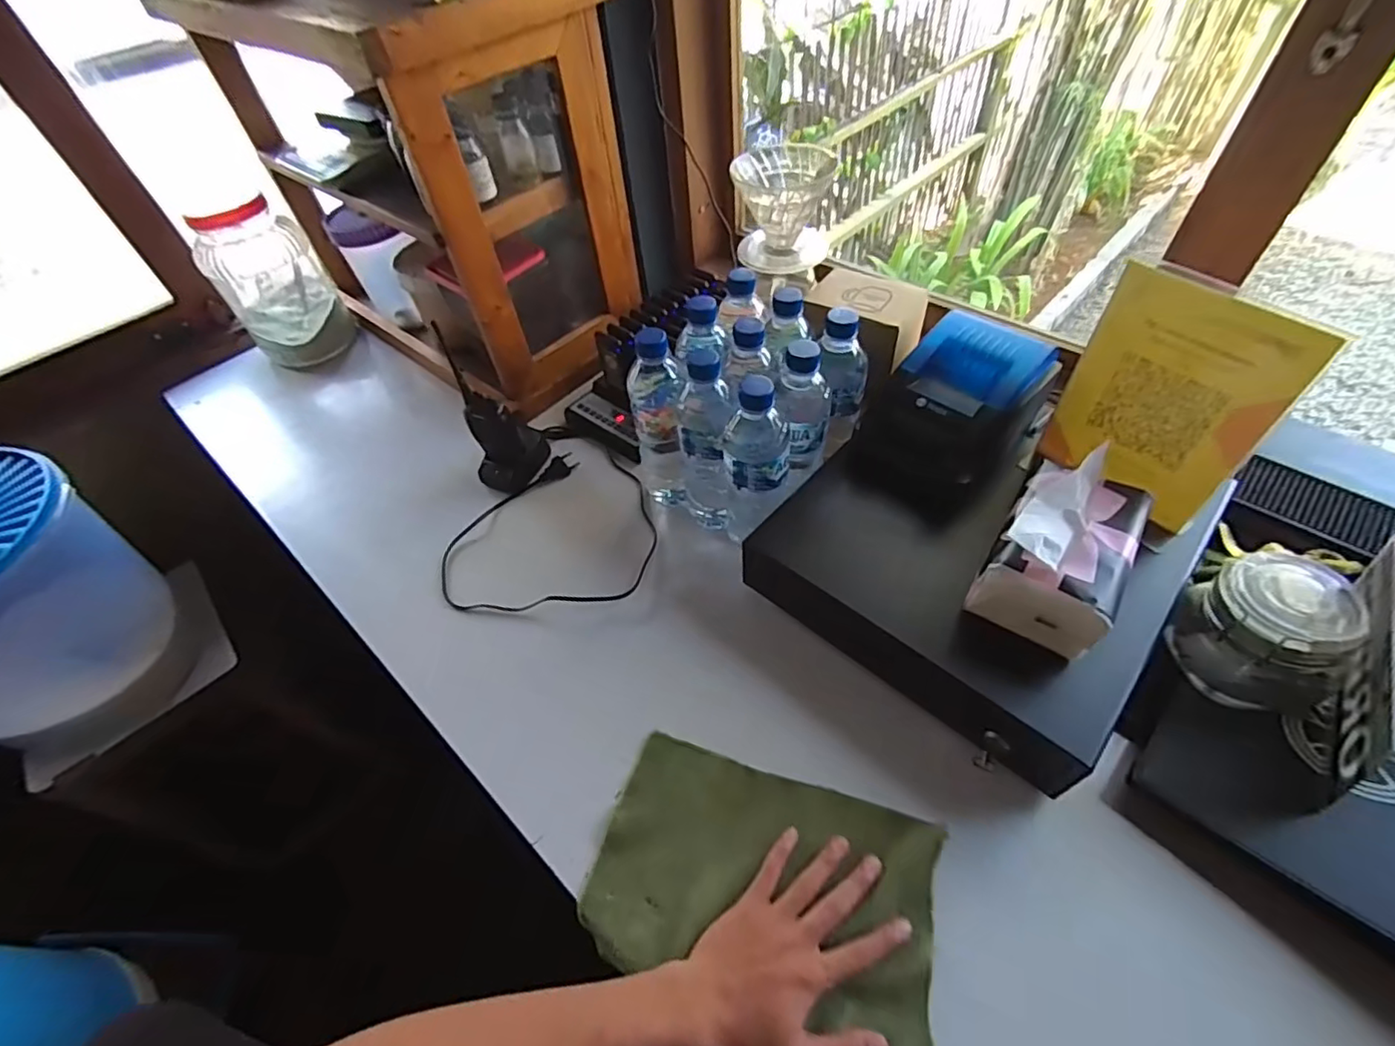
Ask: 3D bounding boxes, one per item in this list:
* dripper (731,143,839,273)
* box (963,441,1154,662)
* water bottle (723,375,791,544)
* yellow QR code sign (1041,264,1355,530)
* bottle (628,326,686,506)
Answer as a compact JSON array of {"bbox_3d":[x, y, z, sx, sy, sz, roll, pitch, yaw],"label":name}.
[{"bbox_3d":[0.093,-0.338,0.665,0.098,0.100,0.129,-1,51,4],"label":"dripper"},{"bbox_3d":[0.301,0.018,0.489,0.090,0.094,0.133,26,58,23],"label":"box"},{"bbox_3d":[0.059,-0.048,0.606,0.061,0.221,0.057,-2,51,4],"label":"water bottle"},{"bbox_3d":[0.387,-0.099,0.497,0.011,0.198,0.145,-31,54,-18],"label":"yellow QR code sign"},{"bbox_3d":[-0.039,-0.099,0.657,0.055,0.223,0.061,-13,51,-5],"label":"bottle"}]

